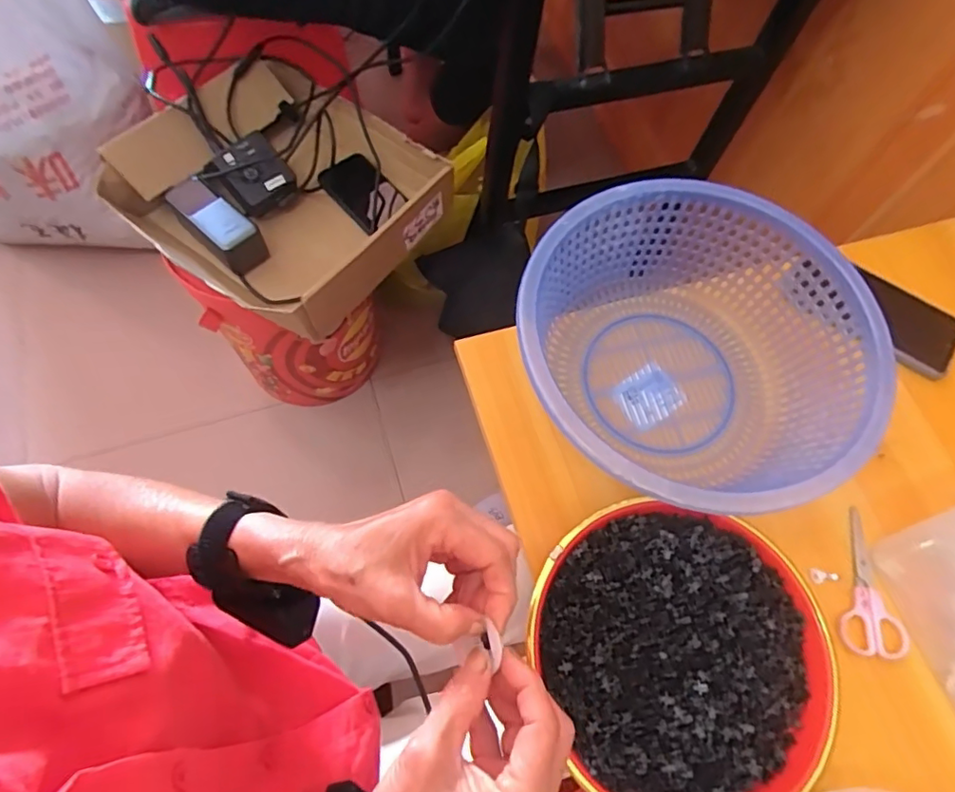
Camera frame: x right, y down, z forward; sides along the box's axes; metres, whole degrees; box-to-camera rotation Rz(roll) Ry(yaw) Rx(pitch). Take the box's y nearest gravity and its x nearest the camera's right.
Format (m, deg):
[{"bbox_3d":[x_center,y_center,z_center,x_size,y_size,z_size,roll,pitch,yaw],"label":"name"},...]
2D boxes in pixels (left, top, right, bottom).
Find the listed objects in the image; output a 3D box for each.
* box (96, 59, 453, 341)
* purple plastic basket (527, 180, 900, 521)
[{"bbox_3d":[-0.249,-0.261,0.736,0.340,0.118,0.315,34,70,11],"label":"box"},{"bbox_3d":[0.172,-0.031,0.474,0.267,0.118,0.271,1,67,-2],"label":"purple plastic basket"}]

